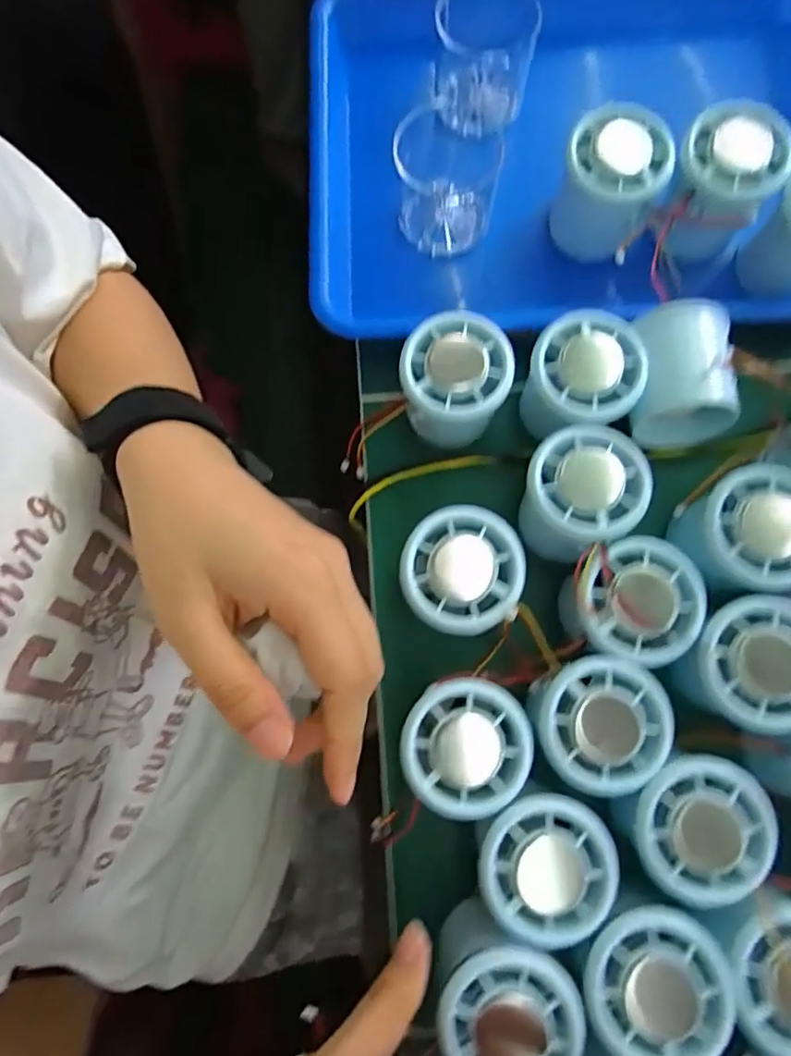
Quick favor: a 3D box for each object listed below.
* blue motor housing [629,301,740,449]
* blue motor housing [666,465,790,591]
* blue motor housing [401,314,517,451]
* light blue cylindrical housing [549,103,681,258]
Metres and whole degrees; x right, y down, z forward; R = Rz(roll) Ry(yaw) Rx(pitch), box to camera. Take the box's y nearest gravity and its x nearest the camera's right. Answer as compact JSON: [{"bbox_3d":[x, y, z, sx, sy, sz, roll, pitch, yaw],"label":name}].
[{"bbox_3d":[0.151,-0.081,0.305,0.054,0.055,0.060,2,79,1],"label":"blue motor housing"},{"bbox_3d":[0.173,0.002,0.291,0.064,0.042,0.059,-5,79,-1],"label":"blue motor housing"},{"bbox_3d":[0.031,-0.076,0.316,0.054,0.058,0.056,0,79,0],"label":"blue motor housing"},{"bbox_3d":[0.116,-0.192,0.332,0.061,0.063,0.054,14,79,3],"label":"light blue cylindrical housing"}]

